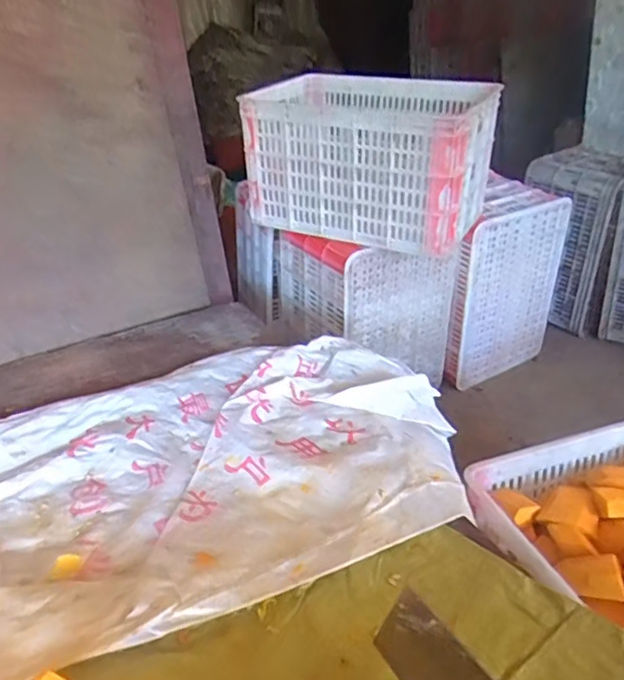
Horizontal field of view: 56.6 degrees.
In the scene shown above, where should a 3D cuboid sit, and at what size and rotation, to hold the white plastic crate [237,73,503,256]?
[{"bbox_3d":[0.133,-0.418,1.356,0.544,0.330,0.361,12,30,33],"label":"white plastic crate"}]

